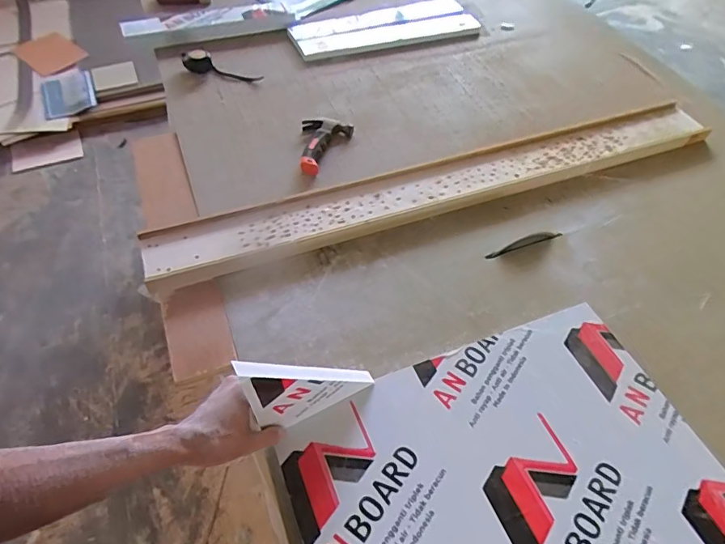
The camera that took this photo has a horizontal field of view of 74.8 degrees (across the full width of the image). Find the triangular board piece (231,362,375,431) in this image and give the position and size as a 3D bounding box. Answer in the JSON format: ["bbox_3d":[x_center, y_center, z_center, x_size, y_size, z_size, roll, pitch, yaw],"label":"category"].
[{"bbox_3d":[-0.081,0.145,0.547,0.090,0.218,0.014,-48,55,16],"label":"triangular board piece"}]

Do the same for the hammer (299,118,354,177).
[{"bbox_3d":[-0.072,-0.259,0.971,0.107,0.032,0.159,0,57,-4],"label":"hammer"}]

